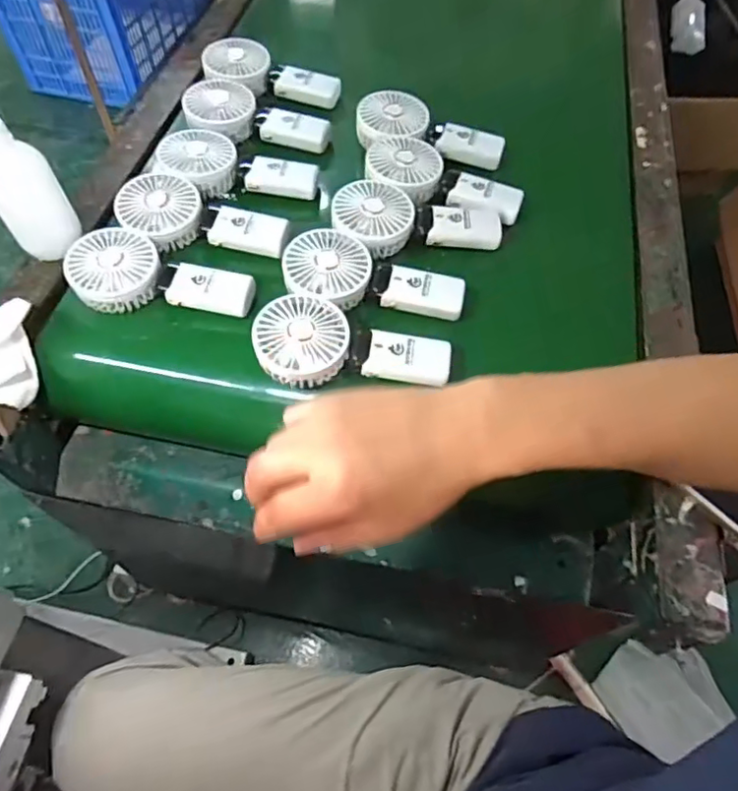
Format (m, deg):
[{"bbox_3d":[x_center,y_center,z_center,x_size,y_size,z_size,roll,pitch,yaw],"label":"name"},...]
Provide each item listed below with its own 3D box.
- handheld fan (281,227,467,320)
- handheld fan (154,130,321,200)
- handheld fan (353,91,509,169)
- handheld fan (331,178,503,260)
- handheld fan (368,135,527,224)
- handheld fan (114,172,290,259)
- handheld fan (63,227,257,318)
[{"bbox_3d":[0.006,-0.122,0.586,0.182,0.041,0.081,5,59,2],"label":"handheld fan"},{"bbox_3d":[-0.155,-0.276,0.679,0.184,0.036,0.088,0,59,-1],"label":"handheld fan"},{"bbox_3d":[0.077,-0.331,0.707,0.181,0.036,0.081,9,59,5],"label":"handheld fan"},{"bbox_3d":[0.052,-0.197,0.630,0.186,0.040,0.090,-3,59,-3],"label":"handheld fan"},{"bbox_3d":[0.088,-0.249,0.659,0.181,0.034,0.083,21,61,11],"label":"handheld fan"},{"bbox_3d":[-0.185,-0.188,0.626,0.187,0.040,0.085,19,60,10],"label":"handheld fan"},{"bbox_3d":[-0.213,-0.127,0.591,0.186,0.039,0.089,2,59,0],"label":"handheld fan"}]

